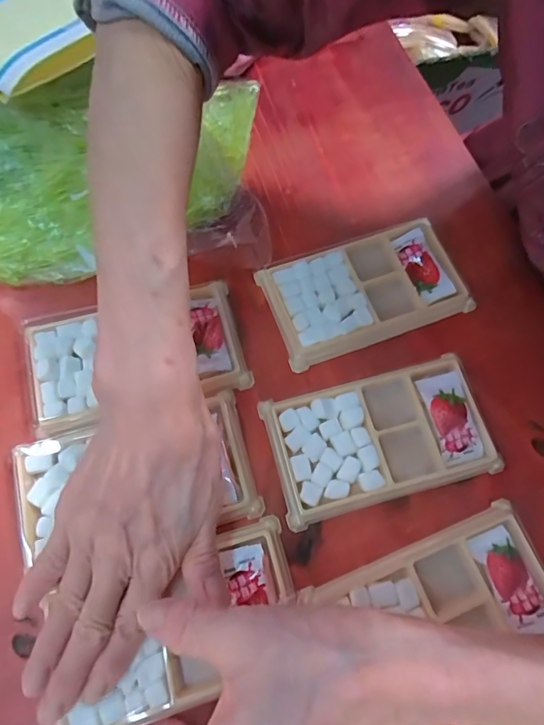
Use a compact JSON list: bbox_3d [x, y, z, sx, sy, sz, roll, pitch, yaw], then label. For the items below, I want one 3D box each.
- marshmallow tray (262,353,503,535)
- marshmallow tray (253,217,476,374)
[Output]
[{"bbox_3d":[0.066,0.046,0.287,0.131,0.014,0.076,-13,71,-7],"label":"marshmallow tray"},{"bbox_3d":[0.063,-0.051,0.323,0.130,0.015,0.075,-20,72,-9],"label":"marshmallow tray"}]

